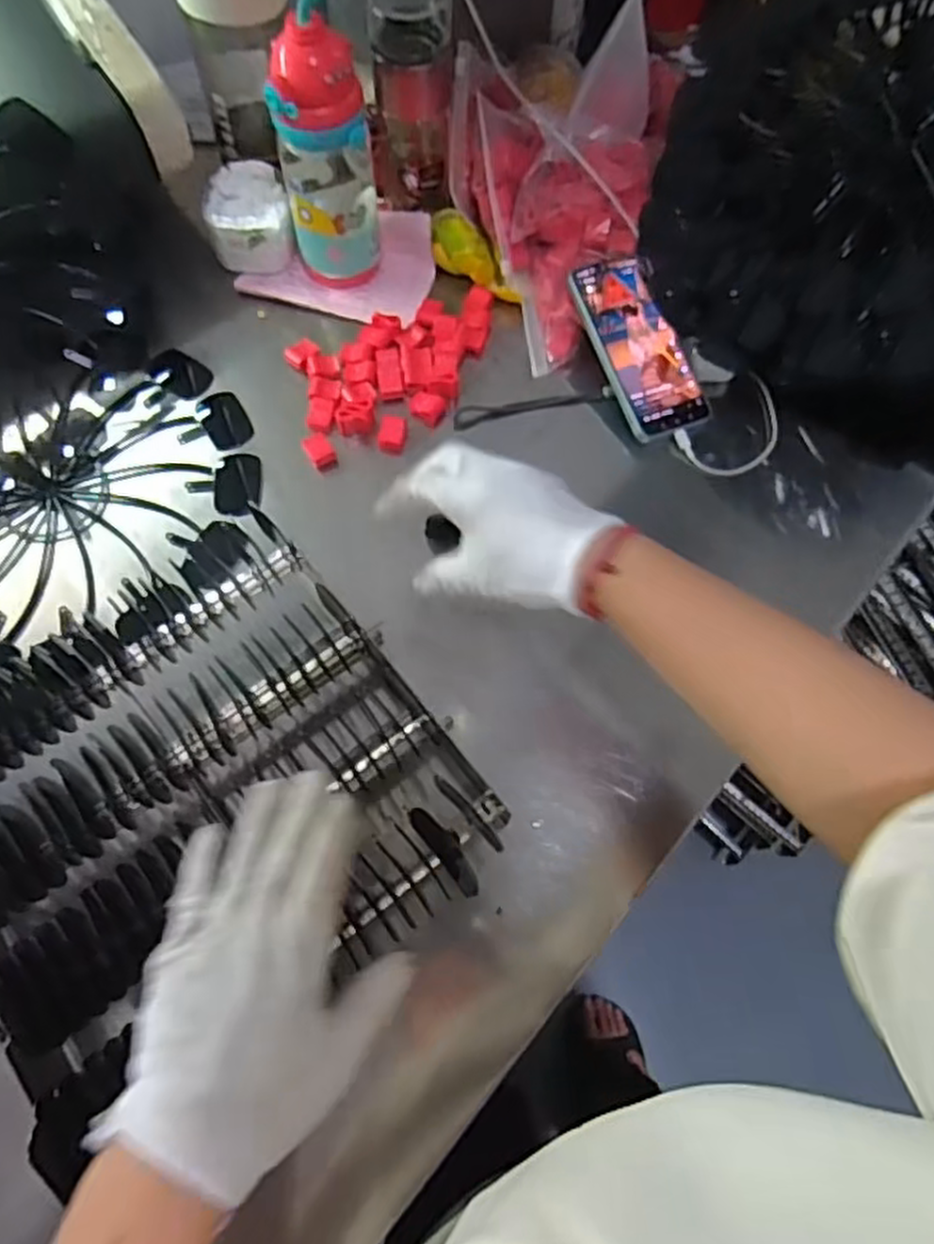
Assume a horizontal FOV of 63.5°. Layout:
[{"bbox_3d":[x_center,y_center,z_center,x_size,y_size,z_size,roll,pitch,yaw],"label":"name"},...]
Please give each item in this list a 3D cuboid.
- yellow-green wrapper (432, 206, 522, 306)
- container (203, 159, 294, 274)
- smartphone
[{"bbox_3d":[0.008,-0.334,0.698,0.106,0.031,0.036,42,72,-7],"label":"yellow-green wrapper"},{"bbox_3d":[-0.200,-0.371,0.701,0.077,0.061,0.074,1,69,-2],"label":"container"},{"bbox_3d":[0.148,-0.237,0.645,0.076,0.014,0.158,-21,85,-10],"label":"smartphone"}]

